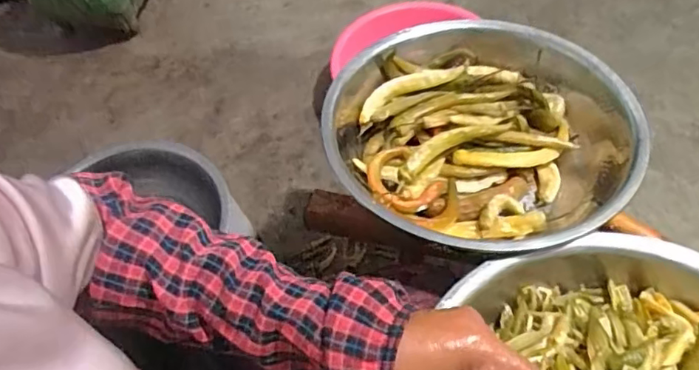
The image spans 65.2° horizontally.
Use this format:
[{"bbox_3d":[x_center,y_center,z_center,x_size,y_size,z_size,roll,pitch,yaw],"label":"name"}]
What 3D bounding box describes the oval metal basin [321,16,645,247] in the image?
[{"bbox_3d":[0.142,-0.052,0.631,0.317,0.110,0.330,8,56,7],"label":"oval metal basin"}]

